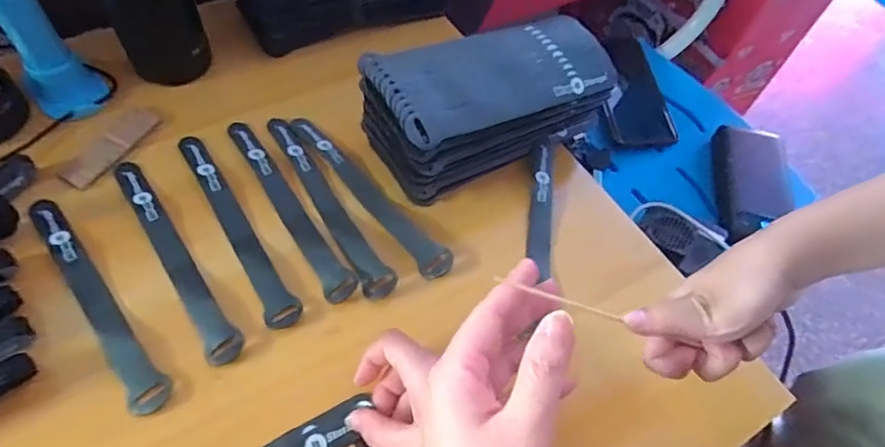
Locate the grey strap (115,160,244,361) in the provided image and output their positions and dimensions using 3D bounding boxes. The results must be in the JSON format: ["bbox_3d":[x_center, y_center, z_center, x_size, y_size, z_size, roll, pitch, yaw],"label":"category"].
[{"bbox_3d":[-0.206,0.019,0.419,0.024,0.004,0.210,-29,65,-22],"label":"grey strap"}]

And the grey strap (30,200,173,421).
[{"bbox_3d":[-0.254,0.052,0.395,0.024,0.009,0.209,-35,68,-25],"label":"grey strap"}]

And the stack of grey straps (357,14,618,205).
[{"bbox_3d":[0.040,-0.107,0.469,0.217,0.091,0.098,-27,65,-21],"label":"stack of grey straps"}]

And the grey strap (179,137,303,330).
[{"bbox_3d":[-0.167,-0.004,0.438,0.024,0.006,0.209,-26,64,-21],"label":"grey strap"}]

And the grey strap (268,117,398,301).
[{"bbox_3d":[-0.099,-0.022,0.456,0.024,0.004,0.210,-26,64,-21],"label":"grey strap"}]

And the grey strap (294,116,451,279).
[{"bbox_3d":[-0.064,-0.031,0.465,0.025,0.006,0.207,-32,66,-23],"label":"grey strap"}]

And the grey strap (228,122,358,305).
[{"bbox_3d":[-0.130,-0.019,0.451,0.023,0.005,0.208,-28,65,-22],"label":"grey strap"}]

